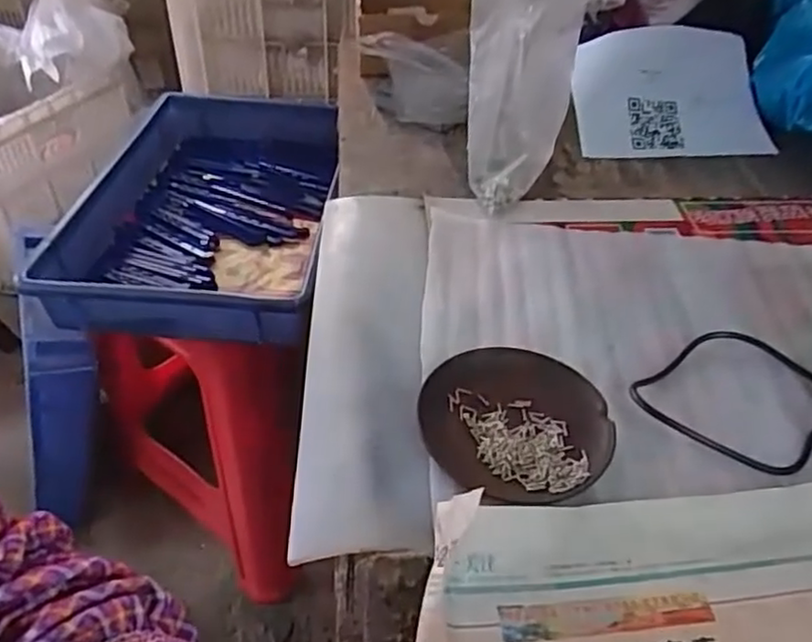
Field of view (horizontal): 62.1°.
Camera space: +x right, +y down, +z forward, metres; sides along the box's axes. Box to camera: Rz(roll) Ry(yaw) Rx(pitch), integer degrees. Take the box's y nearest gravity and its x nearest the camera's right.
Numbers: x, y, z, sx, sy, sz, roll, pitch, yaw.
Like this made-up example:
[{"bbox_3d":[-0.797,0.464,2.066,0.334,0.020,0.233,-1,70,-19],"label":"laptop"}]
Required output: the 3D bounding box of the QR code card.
[{"bbox_3d":[0.281,-0.245,0.728,0.200,0.029,0.140,-3,86,-1],"label":"QR code card"}]

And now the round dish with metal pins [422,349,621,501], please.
[{"bbox_3d":[0.068,0.061,0.416,0.113,0.010,0.112,2,44,-2],"label":"round dish with metal pins"}]

